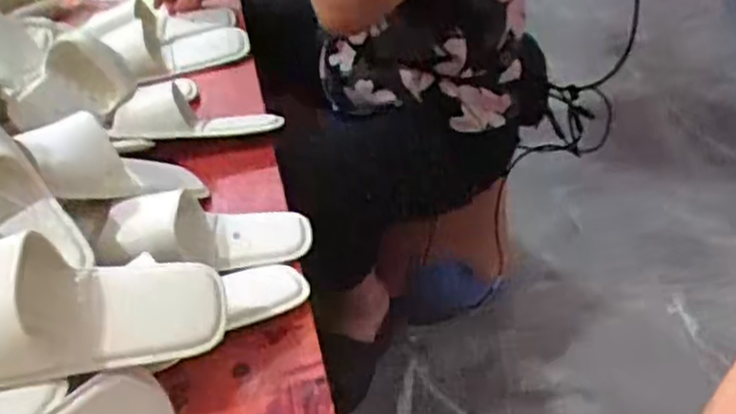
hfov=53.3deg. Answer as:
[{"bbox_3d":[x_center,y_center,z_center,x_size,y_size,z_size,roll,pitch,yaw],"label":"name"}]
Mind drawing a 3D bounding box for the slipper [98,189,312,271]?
[{"bbox_3d":[-0.148,0.023,0.693,0.191,0.049,0.083,3,30,-18],"label":"slipper"}]

